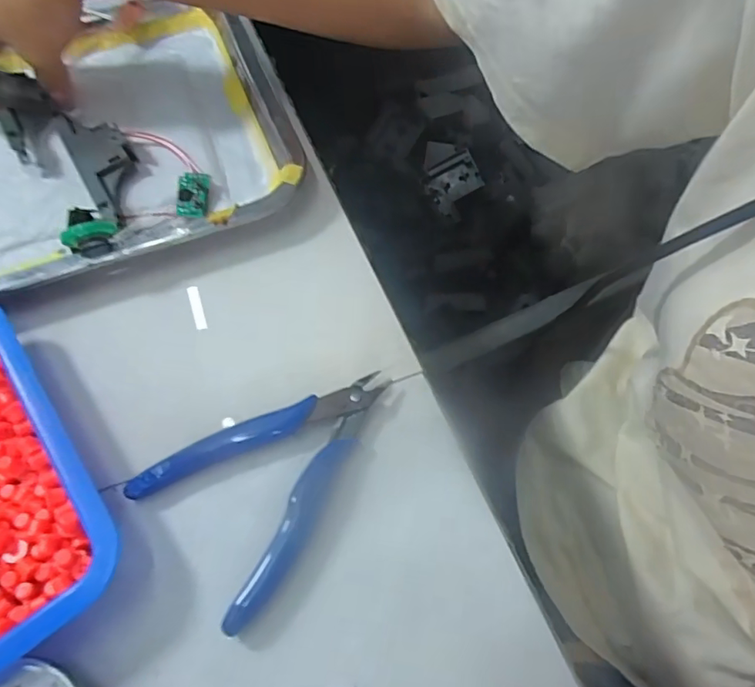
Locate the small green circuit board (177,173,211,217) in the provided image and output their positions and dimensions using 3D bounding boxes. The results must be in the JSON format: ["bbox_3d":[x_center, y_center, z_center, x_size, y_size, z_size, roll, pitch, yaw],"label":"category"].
[{"bbox_3d":[-0.113,-0.091,0.323,0.018,0.004,0.029,6,78,-5],"label":"small green circuit board"}]

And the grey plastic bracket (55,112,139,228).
[{"bbox_3d":[-0.173,-0.116,0.338,0.034,0.012,0.111,-29,63,-15],"label":"grey plastic bracket"}]

